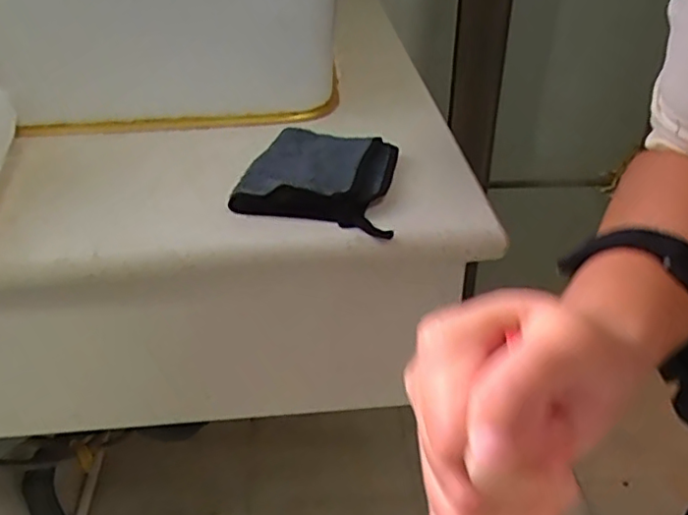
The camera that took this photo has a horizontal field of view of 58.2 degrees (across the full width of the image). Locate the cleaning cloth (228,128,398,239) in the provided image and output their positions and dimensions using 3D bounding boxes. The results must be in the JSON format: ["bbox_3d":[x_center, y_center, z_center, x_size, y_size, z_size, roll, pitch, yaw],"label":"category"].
[{"bbox_3d":[-0.016,-0.065,0.491,0.119,0.016,0.127,9,37,13],"label":"cleaning cloth"}]

